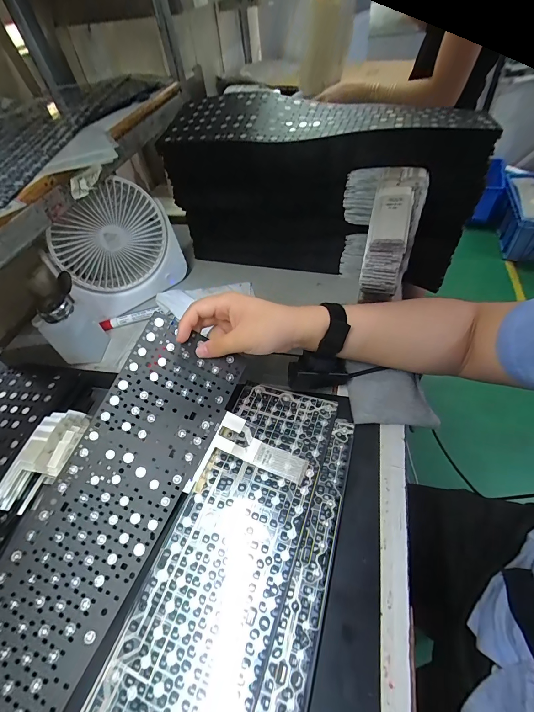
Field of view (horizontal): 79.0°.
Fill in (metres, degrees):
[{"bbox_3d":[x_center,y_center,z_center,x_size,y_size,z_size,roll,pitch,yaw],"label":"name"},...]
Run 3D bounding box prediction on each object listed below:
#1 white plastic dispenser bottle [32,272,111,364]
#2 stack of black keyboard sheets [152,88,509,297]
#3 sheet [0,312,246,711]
[{"bbox_3d":[-0.281,-0.046,0.463,0.072,0.107,0.060,-38,59,-23],"label":"white plastic dispenser bottle"},{"bbox_3d":[0.070,-0.247,0.507,0.434,0.226,0.126,11,54,13],"label":"stack of black keyboard sheets"},{"bbox_3d":[-0.167,0.156,0.311,0.114,0.064,0.409,19,67,17],"label":"sheet"}]

